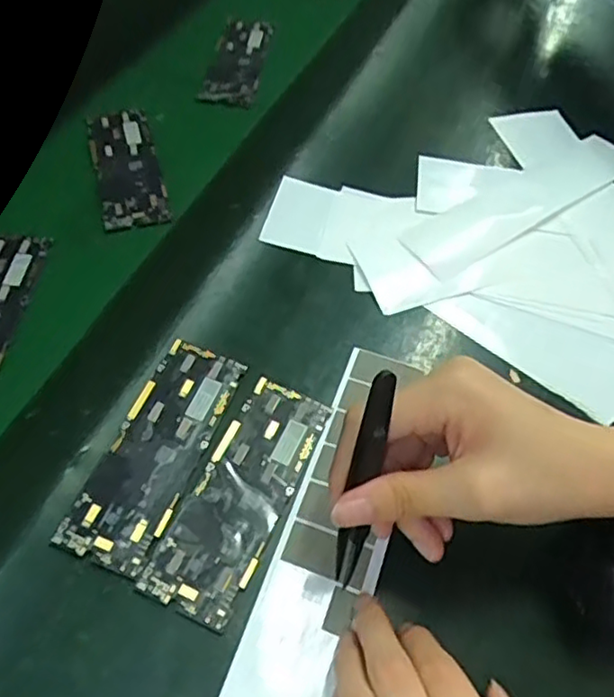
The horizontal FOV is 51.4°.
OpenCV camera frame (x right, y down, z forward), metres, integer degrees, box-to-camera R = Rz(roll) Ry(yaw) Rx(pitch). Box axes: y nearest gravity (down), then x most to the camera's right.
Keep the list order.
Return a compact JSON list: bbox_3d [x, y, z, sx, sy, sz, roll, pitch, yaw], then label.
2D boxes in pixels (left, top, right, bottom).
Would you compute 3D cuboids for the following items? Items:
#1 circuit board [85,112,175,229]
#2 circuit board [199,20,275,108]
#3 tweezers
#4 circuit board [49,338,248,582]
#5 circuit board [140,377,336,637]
[{"bbox_3d":[-0.127,-0.128,0.448,0.044,0.004,0.119,-12,57,-13],"label":"circuit board"},{"bbox_3d":[-0.058,-0.238,0.531,0.044,0.010,0.129,8,55,0],"label":"circuit board"},{"bbox_3d":[0.023,0.057,0.269,0.013,0.116,0.014,3,36,-4],"label":"tweezers"},{"bbox_3d":[-0.075,0.049,0.323,0.044,0.004,0.122,19,56,8],"label":"circuit board"},{"bbox_3d":[-0.031,0.069,0.315,0.044,0.004,0.122,22,56,10],"label":"circuit board"}]

